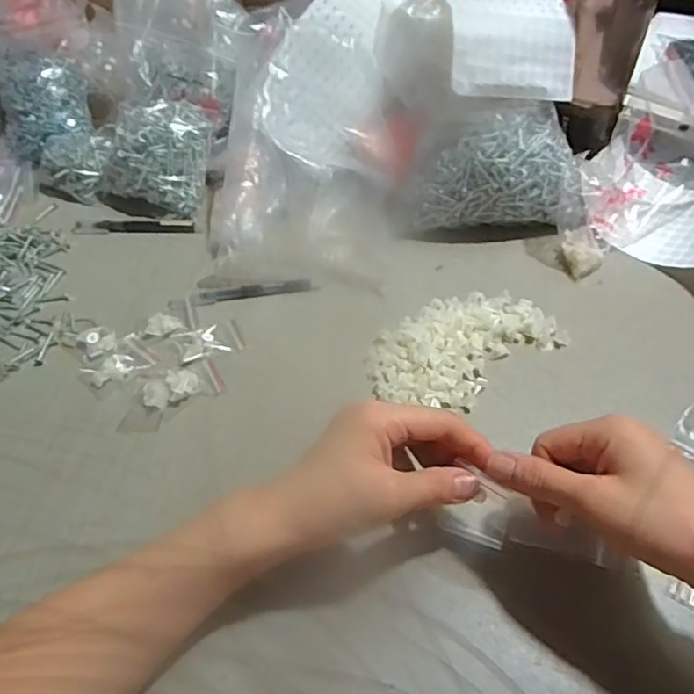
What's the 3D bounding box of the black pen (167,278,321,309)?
[{"bbox_3d":[-0.097,-0.050,0.542,0.136,0.008,0.015,-9,52,-3],"label":"black pen"}]

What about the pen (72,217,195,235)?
[{"bbox_3d":[-0.224,-0.127,0.613,0.125,0.007,0.018,-2,51,2],"label":"pen"}]

